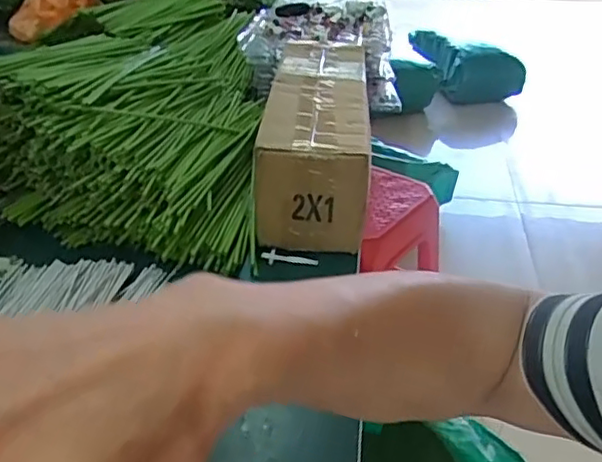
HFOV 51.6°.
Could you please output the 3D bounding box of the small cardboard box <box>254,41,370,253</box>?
[{"bbox_3d":[0.024,-0.143,0.875,0.127,0.132,0.394,3,33,3],"label":"small cardboard box"}]

